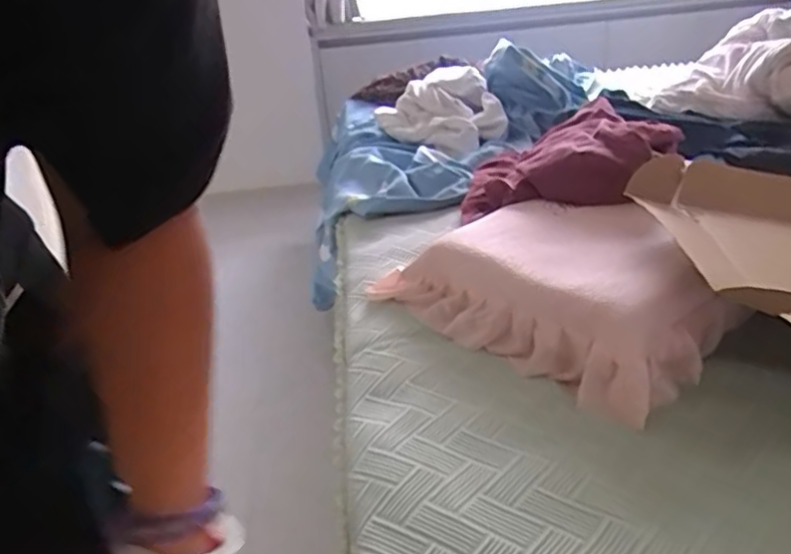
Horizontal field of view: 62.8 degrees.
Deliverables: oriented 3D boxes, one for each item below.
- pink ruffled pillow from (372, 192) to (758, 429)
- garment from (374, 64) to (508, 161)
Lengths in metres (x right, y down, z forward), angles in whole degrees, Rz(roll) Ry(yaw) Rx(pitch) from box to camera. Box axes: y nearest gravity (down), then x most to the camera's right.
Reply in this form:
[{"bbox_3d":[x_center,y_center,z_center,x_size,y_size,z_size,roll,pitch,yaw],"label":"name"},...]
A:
[{"bbox_3d":[0.229,0.010,0.945,0.327,0.141,0.465,-24,34,-30],"label":"pink ruffled pillow"},{"bbox_3d":[0.119,-0.394,1.546,0.277,0.137,0.337,-12,30,-12],"label":"garment"}]

